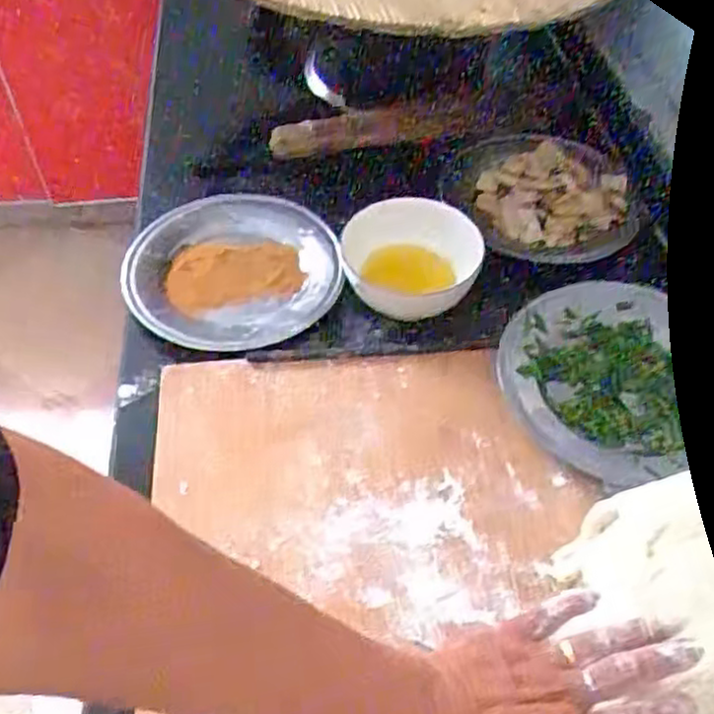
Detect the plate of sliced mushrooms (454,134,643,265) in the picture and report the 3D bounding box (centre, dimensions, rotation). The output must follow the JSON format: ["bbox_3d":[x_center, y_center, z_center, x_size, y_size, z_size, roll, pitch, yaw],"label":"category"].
[{"bbox_3d":[0.197,-0.168,0.770,0.182,0.038,0.152,9,52,5],"label":"plate of sliced mushrooms"}]

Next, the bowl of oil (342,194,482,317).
[{"bbox_3d":[0.053,-0.092,0.692,0.130,0.059,0.115,5,51,3],"label":"bowl of oil"}]

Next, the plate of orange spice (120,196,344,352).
[{"bbox_3d":[-0.123,-0.085,0.731,0.207,0.033,0.196,1,52,-2],"label":"plate of orange spice"}]

